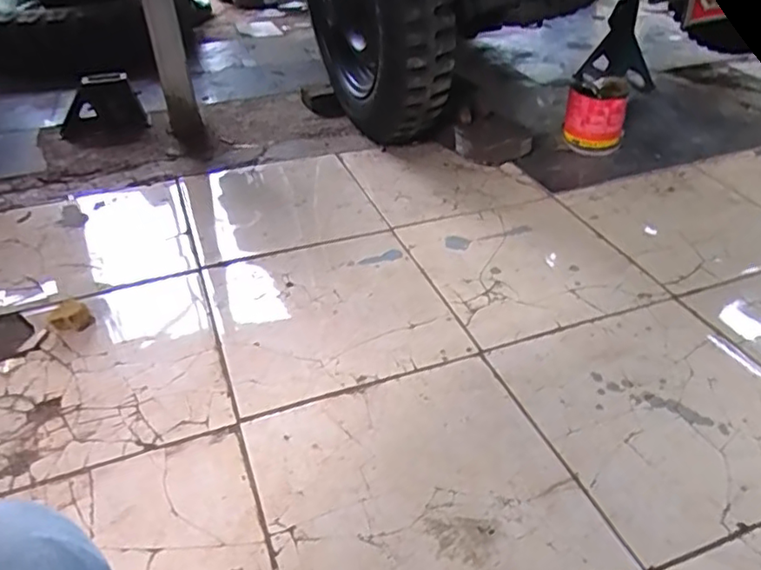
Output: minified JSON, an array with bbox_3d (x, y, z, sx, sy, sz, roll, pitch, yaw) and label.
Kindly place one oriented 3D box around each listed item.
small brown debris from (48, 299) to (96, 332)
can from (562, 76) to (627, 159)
[{"bbox_3d":[-0.554,0.057,1.095,0.063,0.029,0.075,-30,47,-31],"label":"small brown debris"},{"bbox_3d":[0.564,-0.447,1.609,0.151,0.141,0.176,12,41,14],"label":"can"}]

